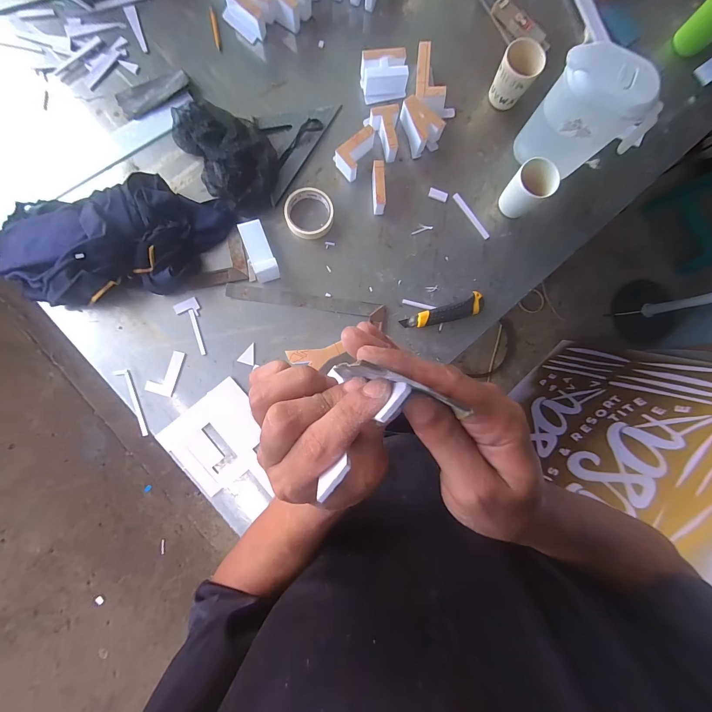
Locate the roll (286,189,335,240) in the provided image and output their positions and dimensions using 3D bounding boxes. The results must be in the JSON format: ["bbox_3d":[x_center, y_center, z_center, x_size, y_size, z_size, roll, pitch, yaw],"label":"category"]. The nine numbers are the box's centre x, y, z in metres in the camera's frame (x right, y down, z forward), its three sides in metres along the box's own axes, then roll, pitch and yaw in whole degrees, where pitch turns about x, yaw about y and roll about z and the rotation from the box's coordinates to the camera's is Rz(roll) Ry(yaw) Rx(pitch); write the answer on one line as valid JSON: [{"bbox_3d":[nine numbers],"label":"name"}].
[{"bbox_3d":[-0.087,-0.266,0.608,0.089,0.023,0.088,0,86,-4],"label":"roll"}]

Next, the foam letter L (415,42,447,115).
[{"bbox_3d":[0.145,-0.537,0.635,0.060,0.048,0.123,4,85,-4],"label":"foam letter L"}]

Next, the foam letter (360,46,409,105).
[{"bbox_3d":[0.054,-0.542,0.630,0.088,0.044,0.070,-3,86,-5],"label":"foam letter"}]

